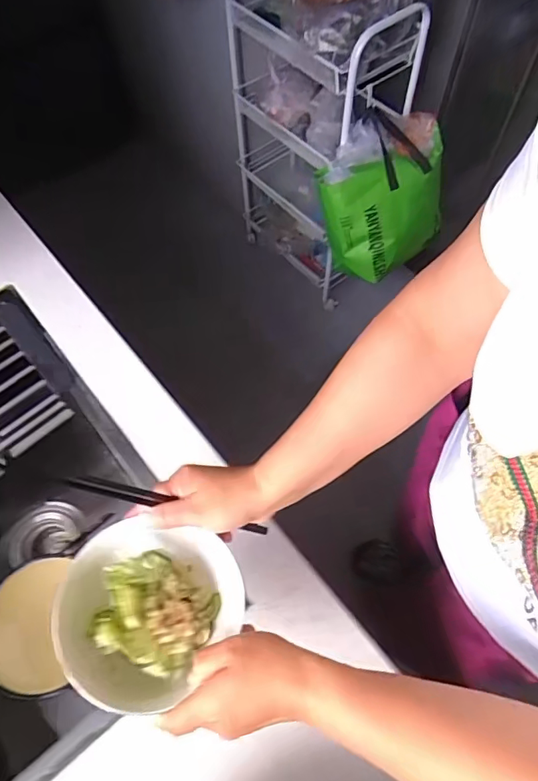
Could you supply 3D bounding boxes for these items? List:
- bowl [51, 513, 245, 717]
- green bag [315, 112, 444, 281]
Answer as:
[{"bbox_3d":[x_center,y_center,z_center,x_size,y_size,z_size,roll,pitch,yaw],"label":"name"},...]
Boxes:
[{"bbox_3d":[-0.100,0.191,0.436,0.143,0.102,0.144,-1,63,2],"label":"bowl"},{"bbox_3d":[0.289,-0.461,1.175,0.317,0.278,0.184,-36,66,-15],"label":"green bag"}]

